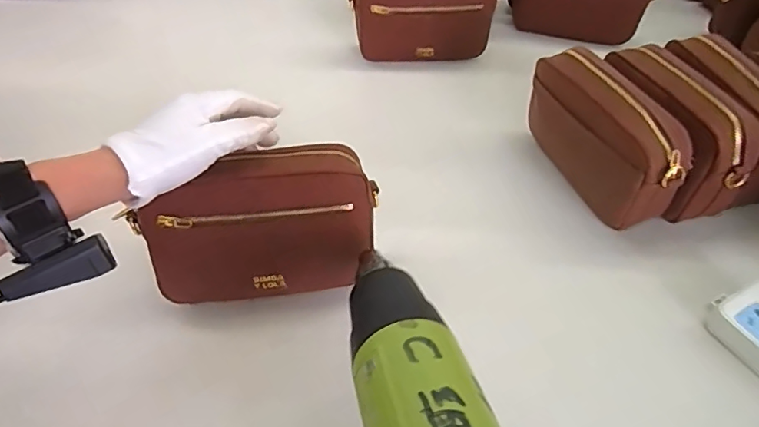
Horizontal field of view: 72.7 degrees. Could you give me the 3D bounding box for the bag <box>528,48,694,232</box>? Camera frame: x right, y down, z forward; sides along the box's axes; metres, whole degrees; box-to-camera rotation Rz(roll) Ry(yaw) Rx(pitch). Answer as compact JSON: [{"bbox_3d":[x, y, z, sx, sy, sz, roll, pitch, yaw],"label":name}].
[{"bbox_3d":[0.232,-0.083,0.551,0.054,0.116,0.196,-17,49,-17],"label":"bag"}]

